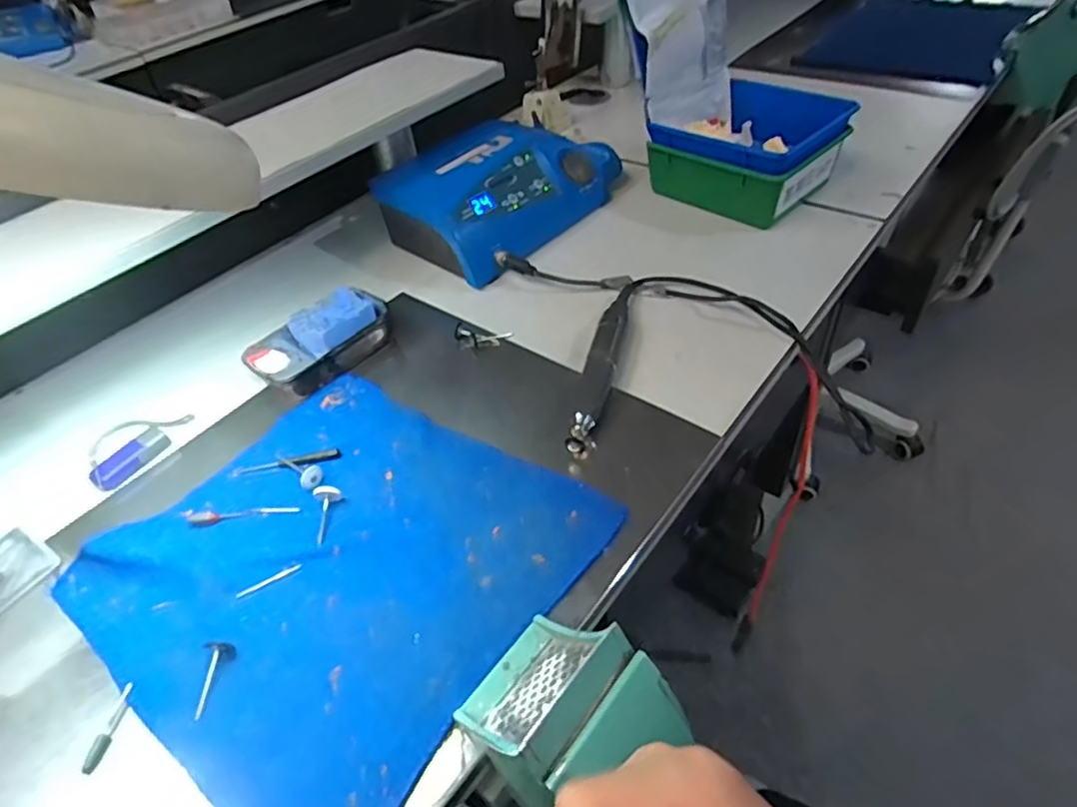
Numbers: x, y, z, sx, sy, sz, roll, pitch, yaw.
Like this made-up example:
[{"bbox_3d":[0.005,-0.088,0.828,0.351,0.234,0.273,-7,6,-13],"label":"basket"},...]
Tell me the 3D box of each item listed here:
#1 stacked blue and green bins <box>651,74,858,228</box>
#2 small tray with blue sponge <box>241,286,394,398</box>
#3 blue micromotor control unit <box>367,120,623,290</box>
[{"bbox_3d":[0.254,-0.301,0.752,0.175,0.094,0.185,32,57,33],"label":"stacked blue and green bins"},{"bbox_3d":[-0.203,-0.058,0.589,0.080,0.044,0.131,31,55,32],"label":"small tray with blue sponge"},{"bbox_3d":[-0.044,-0.253,0.738,0.182,0.087,0.268,28,54,30],"label":"blue micromotor control unit"}]

